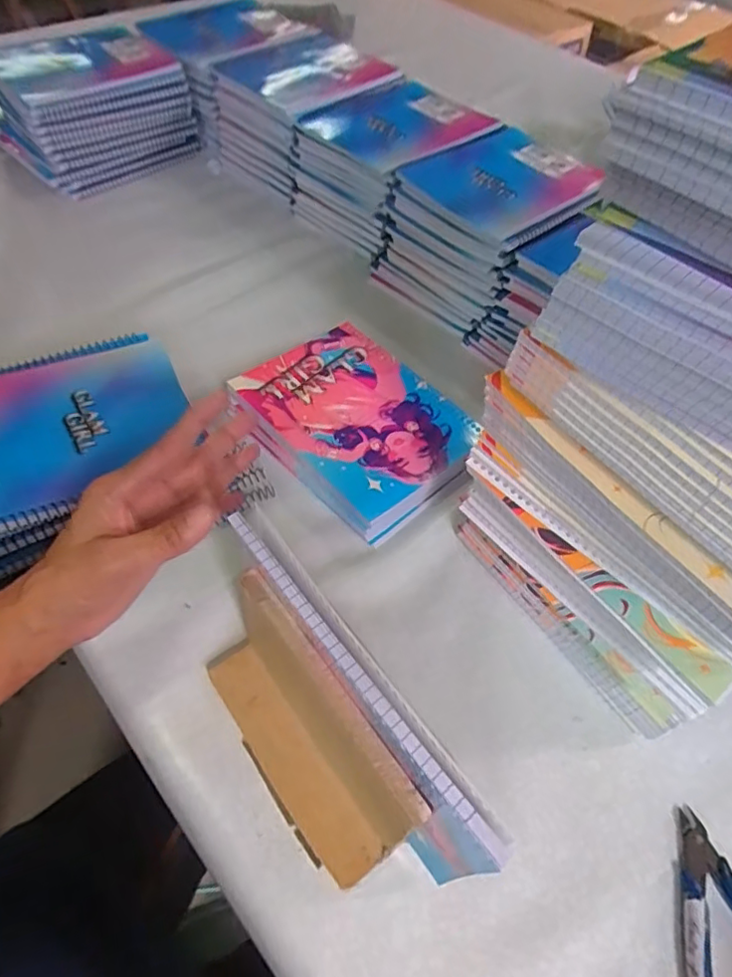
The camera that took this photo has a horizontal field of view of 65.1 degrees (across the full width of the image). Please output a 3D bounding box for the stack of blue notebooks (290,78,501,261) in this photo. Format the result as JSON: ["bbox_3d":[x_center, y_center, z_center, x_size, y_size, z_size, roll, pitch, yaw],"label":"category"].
[{"bbox_3d":[0.037,-0.399,0.726,0.205,0.119,0.170,-36,65,-26],"label":"stack of blue notebooks"}]

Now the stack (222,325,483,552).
[{"bbox_3d":[-0.011,-0.059,0.525,0.160,0.038,0.199,-37,63,-26],"label":"stack"}]

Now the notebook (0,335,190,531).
[{"bbox_3d":[-0.238,-0.046,0.424,0.197,0.013,0.155,-19,59,-18],"label":"notebook"}]

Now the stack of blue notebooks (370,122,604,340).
[{"bbox_3d":[0.140,-0.297,0.662,0.203,0.119,0.165,-37,65,-27],"label":"stack of blue notebooks"}]

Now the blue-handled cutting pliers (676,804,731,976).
[{"bbox_3d":[0.208,0.253,0.330,0.073,0.011,0.119,-2,54,-5],"label":"blue-handled cutting pliers"}]

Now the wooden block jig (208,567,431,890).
[{"bbox_3d":[-0.041,0.138,0.337,0.058,0.114,0.166,-30,60,-22],"label":"wooden block jig"}]

